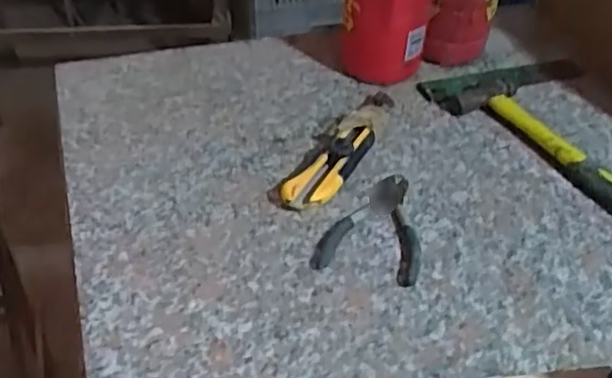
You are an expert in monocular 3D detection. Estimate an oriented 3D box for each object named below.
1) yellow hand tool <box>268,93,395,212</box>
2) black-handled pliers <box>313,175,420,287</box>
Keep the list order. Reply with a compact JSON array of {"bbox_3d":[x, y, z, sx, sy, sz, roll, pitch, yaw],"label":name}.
[{"bbox_3d":[0.033,-0.042,0.659,0.050,0.023,0.180,24,48,20],"label":"yellow hand tool"},{"bbox_3d":[0.062,0.028,0.606,0.086,0.007,0.125,12,45,9],"label":"black-handled pliers"}]

